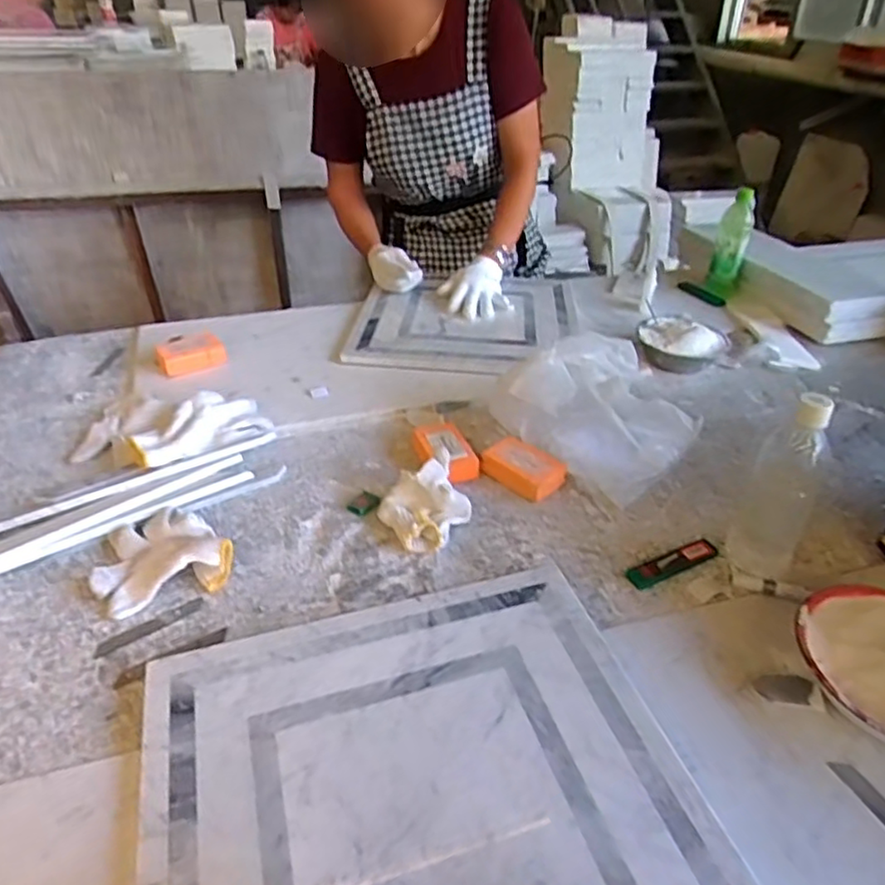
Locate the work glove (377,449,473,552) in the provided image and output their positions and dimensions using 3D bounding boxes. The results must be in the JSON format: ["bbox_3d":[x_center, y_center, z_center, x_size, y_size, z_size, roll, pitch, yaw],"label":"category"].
[{"bbox_3d":[-0.017,0.069,0.726,0.089,0.063,0.085,-22,41,-25],"label":"work glove"}]

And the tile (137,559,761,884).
[{"bbox_3d":[-0.009,0.271,0.462,0.388,0.015,0.391,-12,38,-14],"label":"tile"}]

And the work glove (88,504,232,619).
[{"bbox_3d":[-0.293,0.116,0.662,0.123,0.044,0.127,-22,41,-26],"label":"work glove"}]

